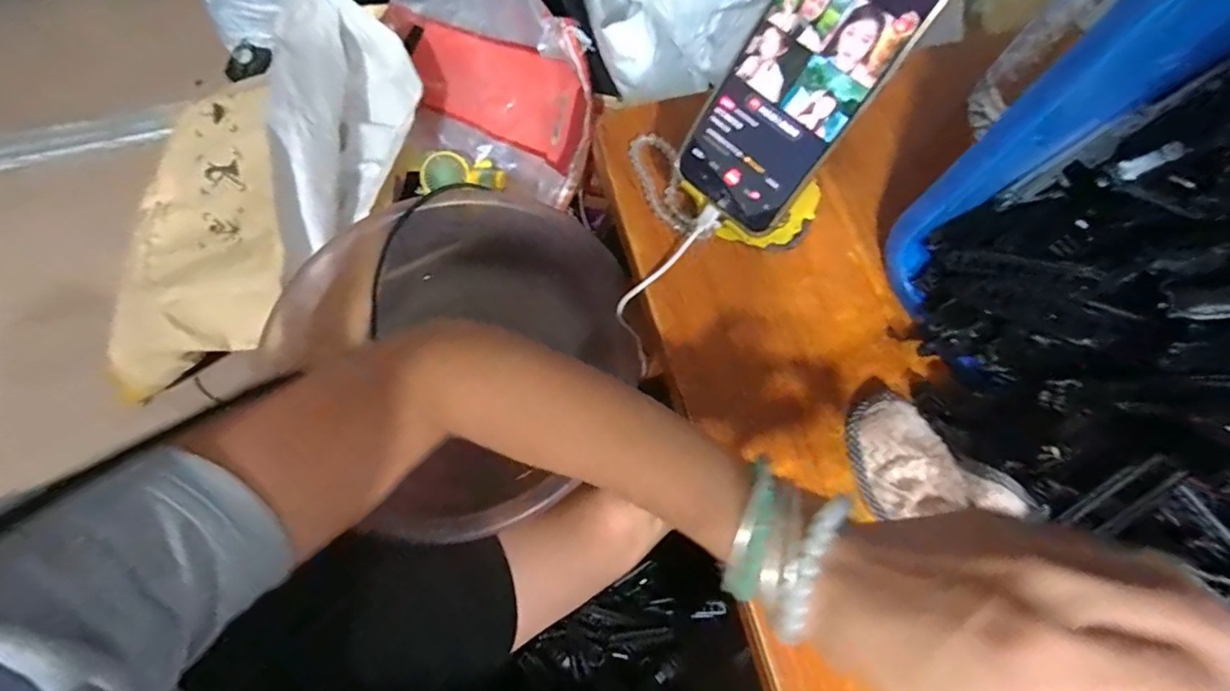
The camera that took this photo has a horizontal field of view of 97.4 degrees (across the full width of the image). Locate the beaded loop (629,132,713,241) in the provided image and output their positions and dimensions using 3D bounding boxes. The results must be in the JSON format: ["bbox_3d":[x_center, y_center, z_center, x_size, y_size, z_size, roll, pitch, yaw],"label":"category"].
[{"bbox_3d":[0.037,-0.116,0.392,0.035,0.010,0.097,-15,73,-7],"label":"beaded loop"}]

